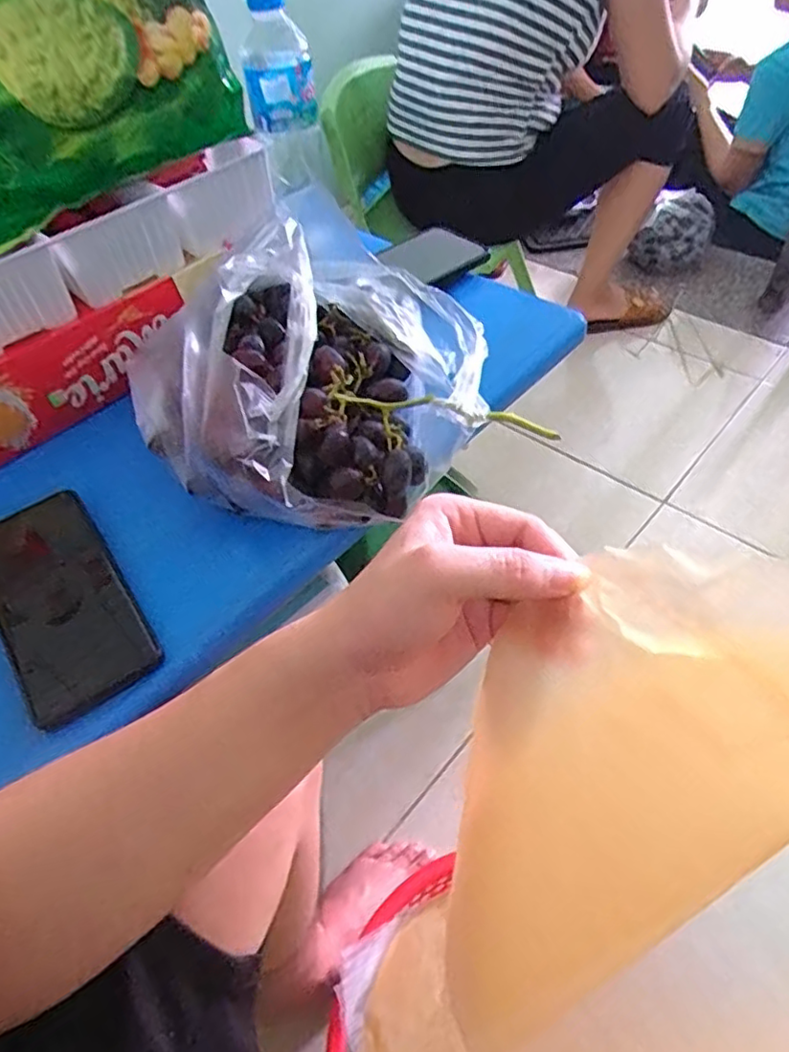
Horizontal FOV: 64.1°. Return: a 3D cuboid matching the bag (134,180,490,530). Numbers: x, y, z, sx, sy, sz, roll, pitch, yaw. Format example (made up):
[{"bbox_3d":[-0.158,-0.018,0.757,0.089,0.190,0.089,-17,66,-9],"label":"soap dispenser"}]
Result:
[{"bbox_3d":[-0.063,-0.123,0.444,0.234,0.127,0.224,-33,56,-20],"label":"bag"}]

